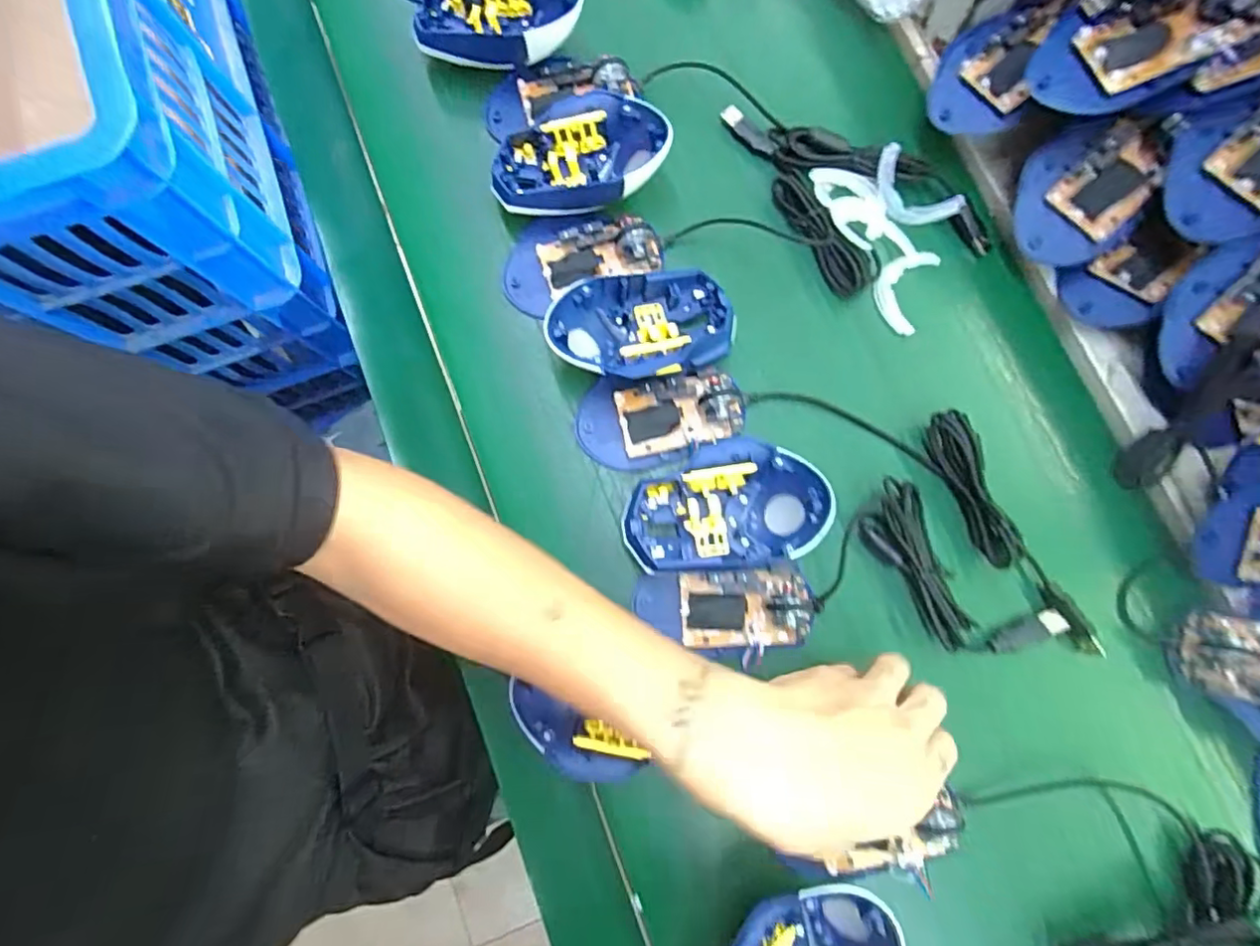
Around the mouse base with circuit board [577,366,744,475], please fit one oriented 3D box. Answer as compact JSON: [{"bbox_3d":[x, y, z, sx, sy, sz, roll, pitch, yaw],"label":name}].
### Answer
[{"bbox_3d":[0.020,-0.036,0.373,0.107,0.028,0.061,-5,76,1],"label":"mouse base with circuit board"}]

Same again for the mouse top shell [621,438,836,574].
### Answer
[{"bbox_3d":[0.058,0.020,0.357,0.121,0.038,0.074,-6,76,0],"label":"mouse top shell"}]

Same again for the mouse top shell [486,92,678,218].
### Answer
[{"bbox_3d":[-0.038,-0.214,0.401,0.120,0.038,0.082,-20,76,-3],"label":"mouse top shell"}]

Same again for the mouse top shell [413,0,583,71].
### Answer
[{"bbox_3d":[-0.093,-0.325,0.420,0.115,0.045,0.073,0,76,2],"label":"mouse top shell"}]

